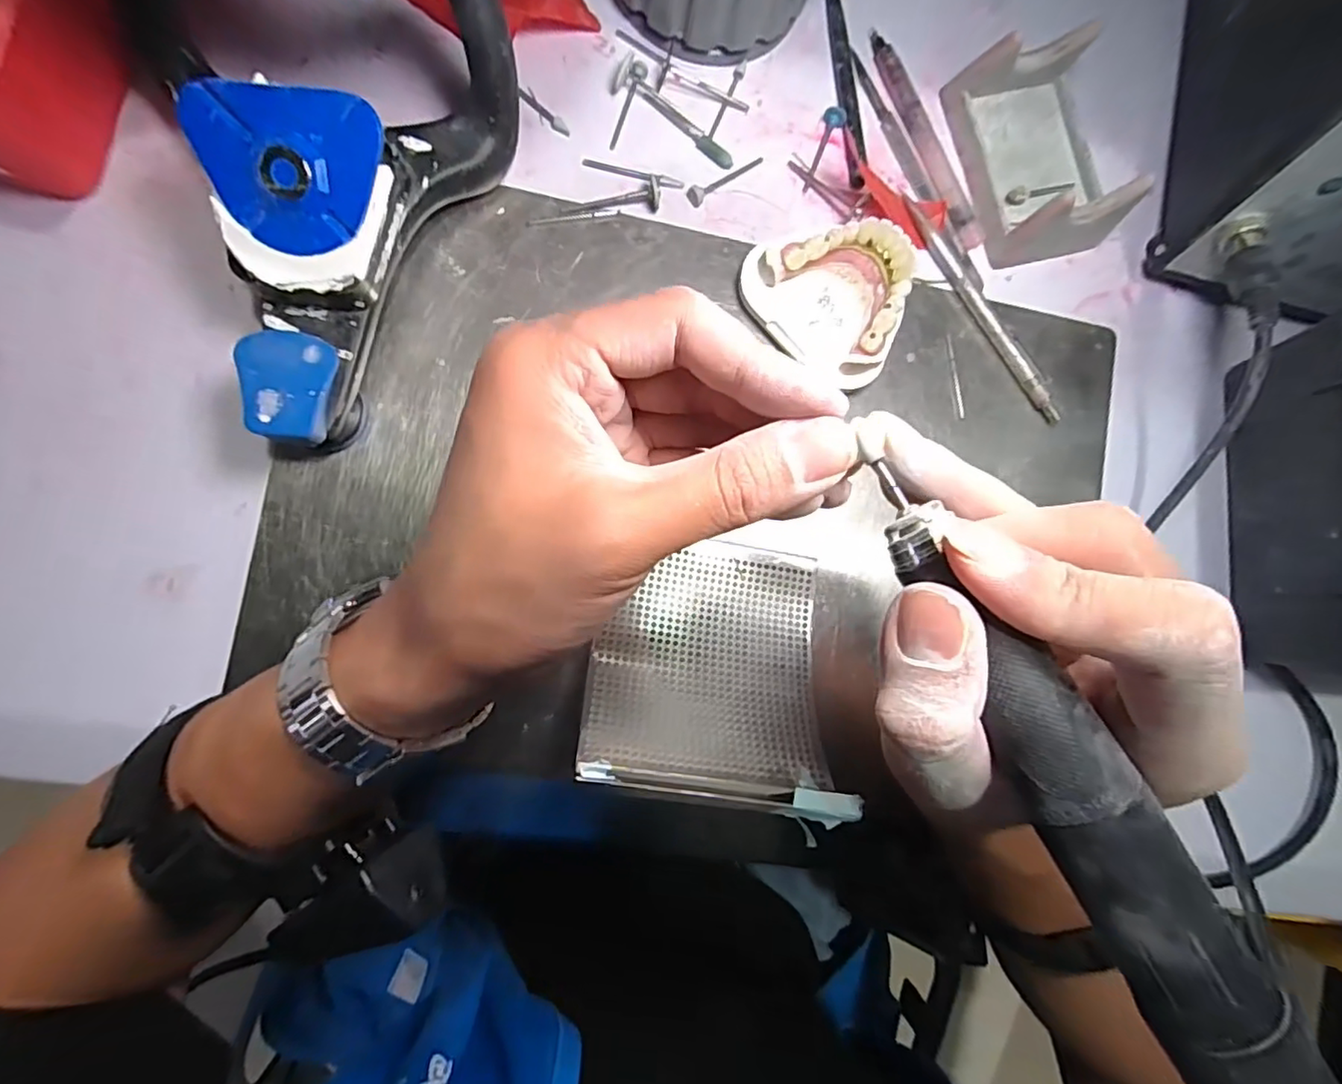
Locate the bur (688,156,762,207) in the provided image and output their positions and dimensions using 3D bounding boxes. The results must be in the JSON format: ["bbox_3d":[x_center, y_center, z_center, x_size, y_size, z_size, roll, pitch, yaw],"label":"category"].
[{"bbox_3d":[0.027,-0.180,0.291,0.044,0.006,0.008,-38,92,-8],"label":"bur"}]

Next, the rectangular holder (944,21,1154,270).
[{"bbox_3d":[0.189,-0.196,0.298,0.066,0.041,0.098,-13,88,-8],"label":"rectangular holder"}]

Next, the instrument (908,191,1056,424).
[{"bbox_3d":[0.158,-0.117,0.302,0.010,0.008,0.133,-35,92,-8],"label":"instrument"}]

